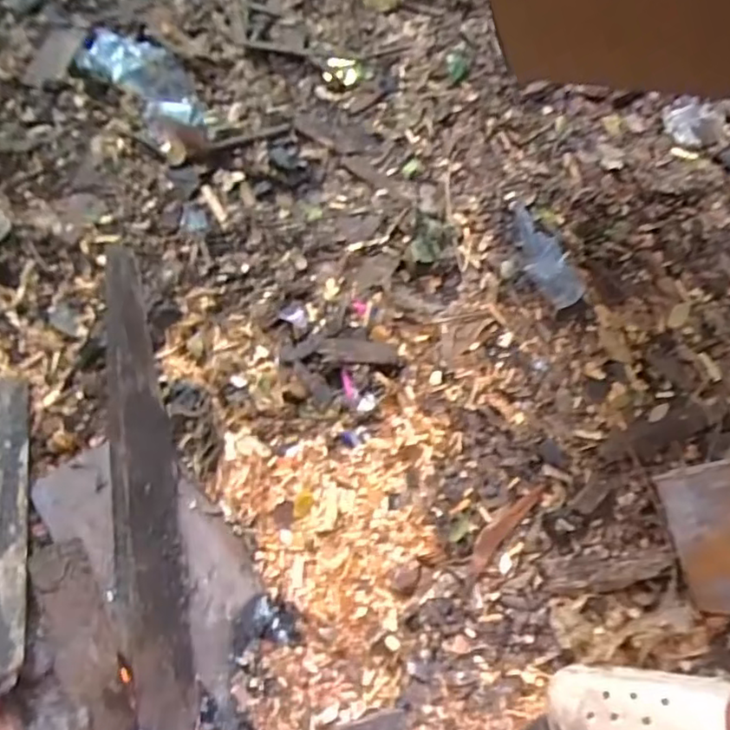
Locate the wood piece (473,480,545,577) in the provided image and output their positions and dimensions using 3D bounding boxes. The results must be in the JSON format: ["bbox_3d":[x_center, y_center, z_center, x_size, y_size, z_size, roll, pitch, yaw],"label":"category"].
[{"bbox_3d":[0.151,0.172,0.641,0.025,0.006,0.123,41,76,11],"label":"wood piece"}]

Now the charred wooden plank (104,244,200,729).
[{"bbox_3d":[-0.220,0.111,0.593,0.068,0.048,0.526,9,59,-43],"label":"charred wooden plank"}]

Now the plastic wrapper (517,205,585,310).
[{"bbox_3d":[0.221,-0.136,0.739,0.050,0.009,0.139,-27,75,-9],"label":"plastic wrapper"}]

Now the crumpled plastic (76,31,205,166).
[{"bbox_3d":[-0.283,-0.371,0.780,0.096,0.026,0.207,-42,78,-13],"label":"crumpled plastic"}]

